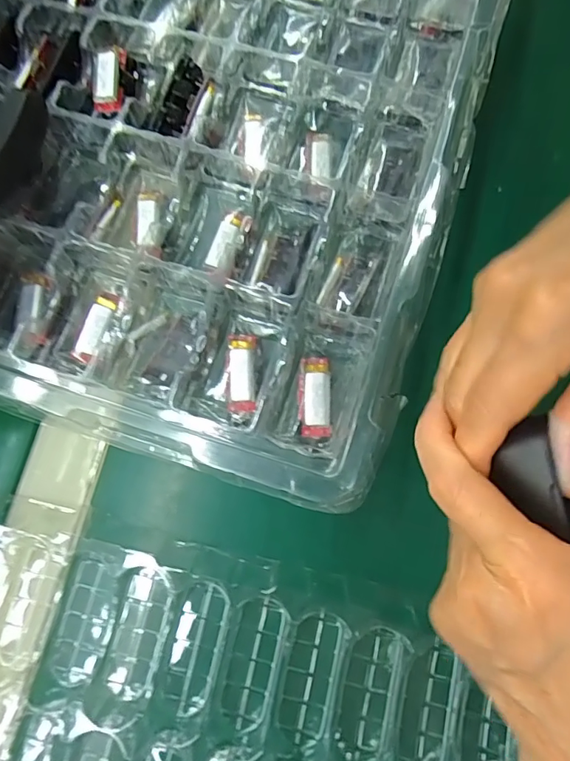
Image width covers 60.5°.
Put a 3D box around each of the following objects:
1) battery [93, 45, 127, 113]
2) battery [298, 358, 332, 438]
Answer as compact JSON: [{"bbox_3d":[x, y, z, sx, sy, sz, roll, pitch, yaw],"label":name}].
[{"bbox_3d":[-0.103,-0.178,0.286,0.015,0.008,0.041,1,77,1],"label":"battery"},{"bbox_3d":[0.016,0.009,0.266,0.017,0.009,0.042,0,77,1],"label":"battery"}]

